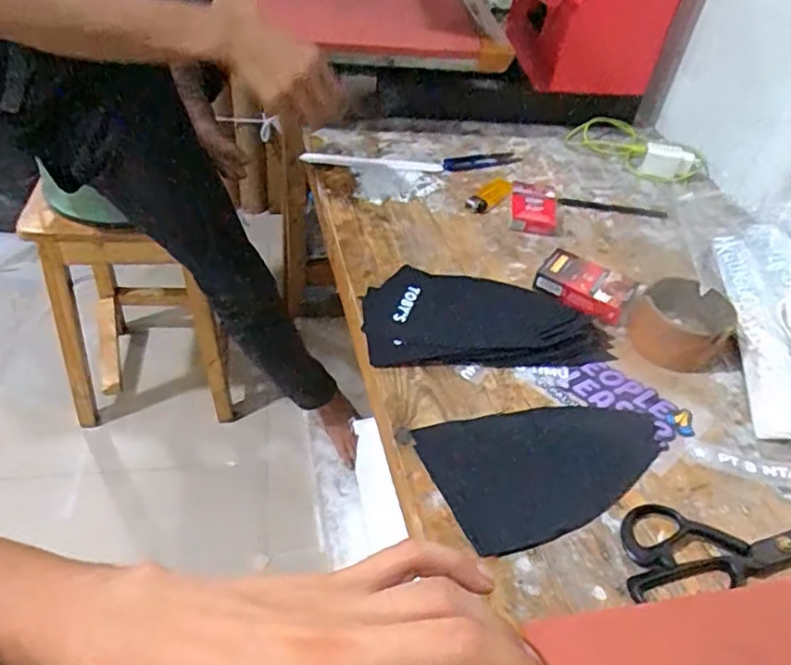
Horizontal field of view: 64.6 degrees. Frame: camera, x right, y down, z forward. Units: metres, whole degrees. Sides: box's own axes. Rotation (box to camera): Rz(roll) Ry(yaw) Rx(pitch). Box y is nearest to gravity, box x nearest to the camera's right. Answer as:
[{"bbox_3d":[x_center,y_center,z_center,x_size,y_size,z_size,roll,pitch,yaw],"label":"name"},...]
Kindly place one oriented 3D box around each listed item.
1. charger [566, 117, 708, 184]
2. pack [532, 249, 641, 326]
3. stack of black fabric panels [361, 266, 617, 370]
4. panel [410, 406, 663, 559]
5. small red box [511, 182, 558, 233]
[{"bbox_3d":[0.324,-0.259,0.858,0.109,0.033,0.166,-18,50,-24],"label":"charger"},{"bbox_3d":[0.195,-0.048,0.640,0.092,0.021,0.066,25,47,17],"label":"pack"},{"bbox_3d":[0.084,-0.016,0.606,0.225,0.010,0.122,0,45,-7],"label":"stack of black fabric panels"},{"bbox_3d":[0.124,0.103,0.500,0.192,0.004,0.114,-11,47,-18],"label":"panel"},{"bbox_3d":[0.164,-0.150,0.742,0.051,0.020,0.078,8,44,0],"label":"small red box"}]

